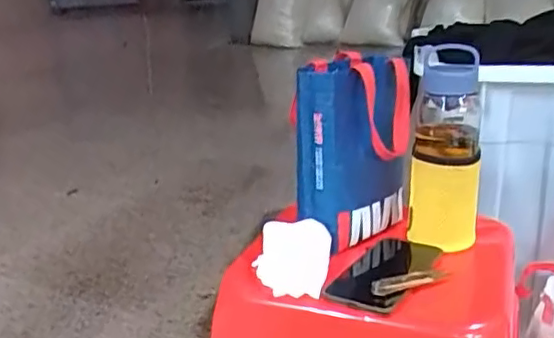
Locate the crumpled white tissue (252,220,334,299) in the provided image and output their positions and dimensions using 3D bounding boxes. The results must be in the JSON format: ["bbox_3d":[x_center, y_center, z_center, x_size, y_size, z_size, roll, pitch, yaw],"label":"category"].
[{"bbox_3d":[0.016,0.096,0.672,0.087,0.049,0.105,0,18,6],"label":"crumpled white tissue"}]

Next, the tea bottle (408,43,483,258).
[{"bbox_3d":[0.201,-0.023,0.722,0.079,0.227,0.078,2,19,13],"label":"tea bottle"}]

